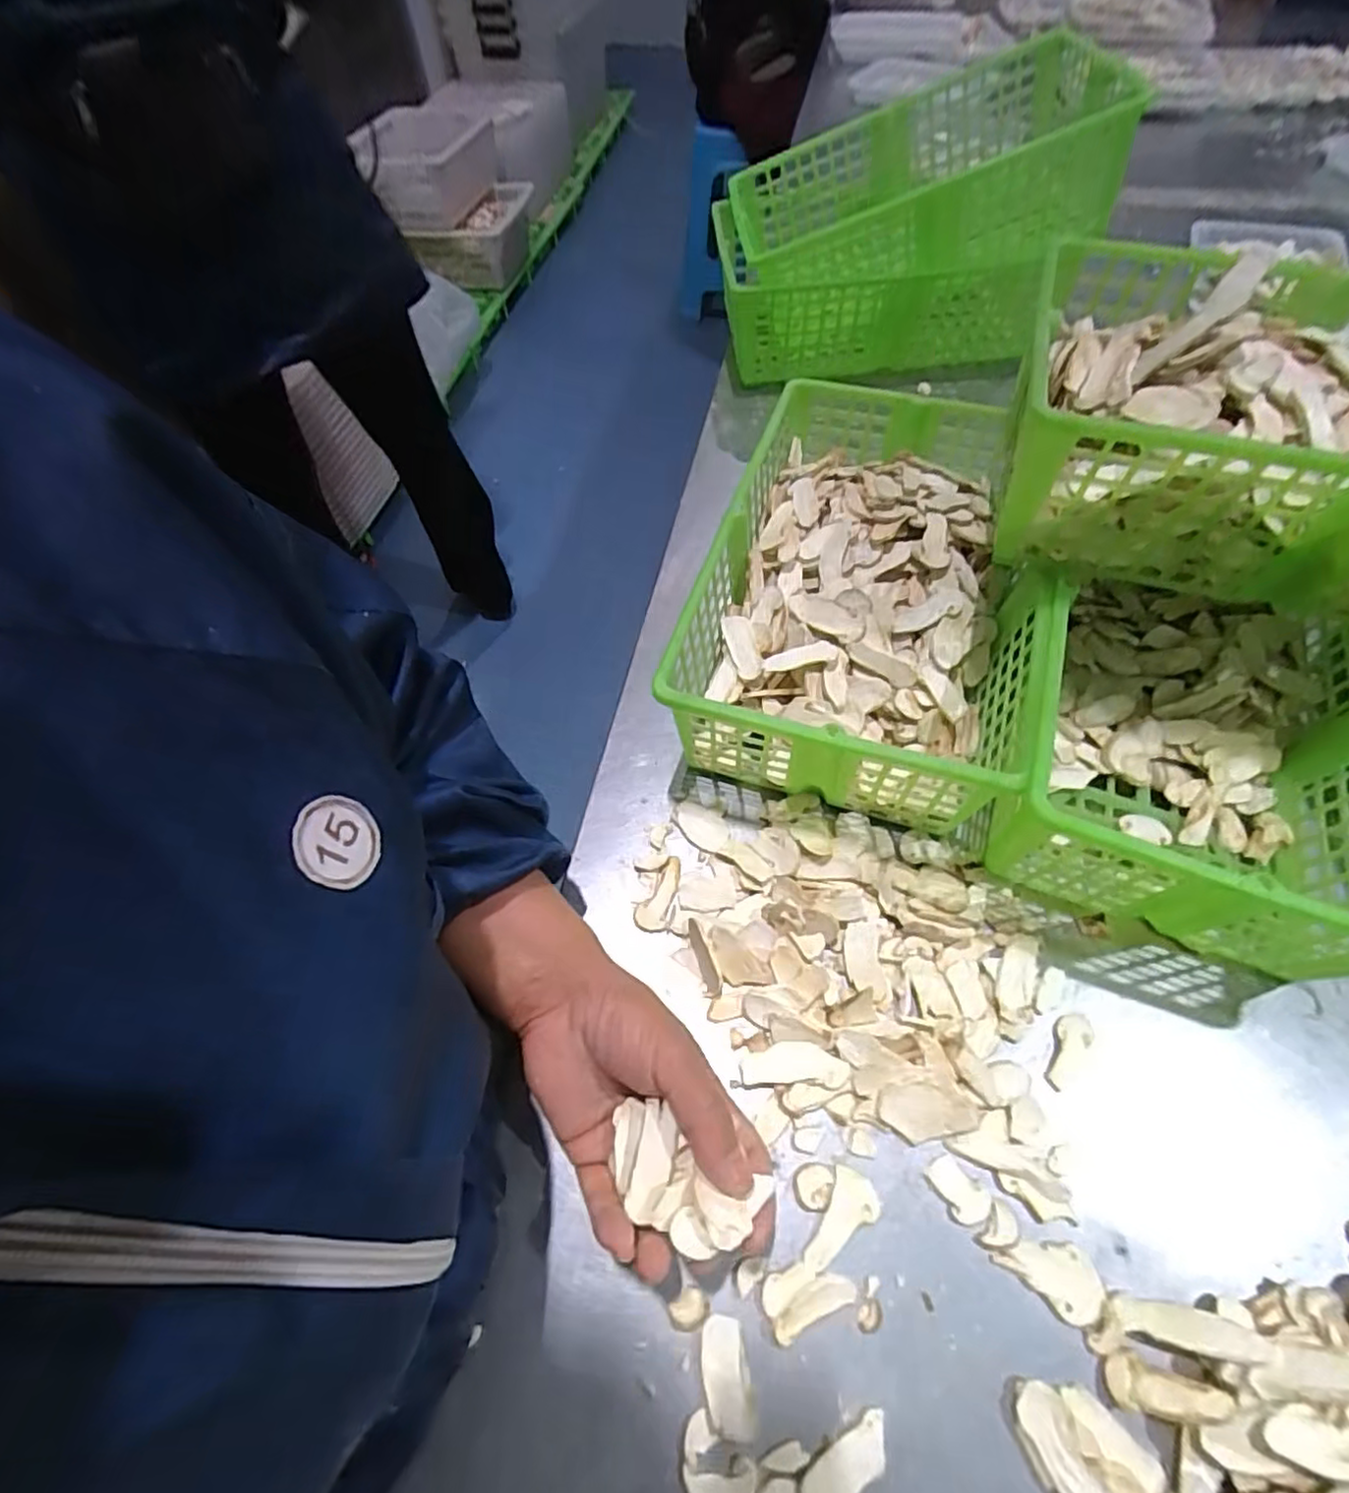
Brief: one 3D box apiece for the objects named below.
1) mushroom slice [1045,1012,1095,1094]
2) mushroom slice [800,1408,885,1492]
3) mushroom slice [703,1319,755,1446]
[{"bbox_3d":[0.218,0.169,0.365,0.019,0.006,0.042,28,63,16],"label":"mushroom slice"},{"bbox_3d":[0.074,0.310,0.285,0.045,0.005,0.017,-28,62,-16],"label":"mushroom slice"},{"bbox_3d":[0.023,0.286,0.301,0.021,0.006,0.041,-6,59,-4],"label":"mushroom slice"}]

